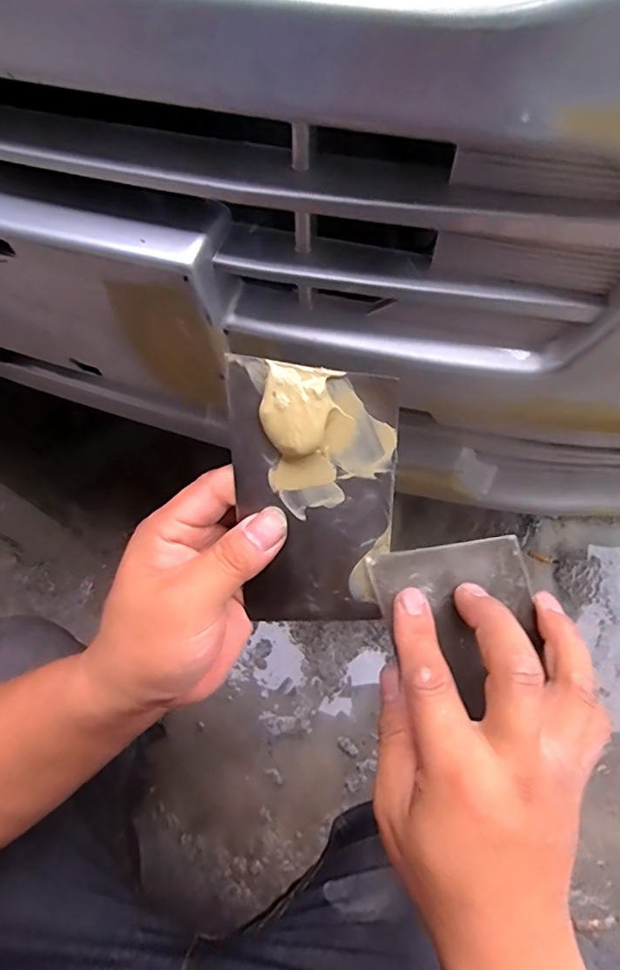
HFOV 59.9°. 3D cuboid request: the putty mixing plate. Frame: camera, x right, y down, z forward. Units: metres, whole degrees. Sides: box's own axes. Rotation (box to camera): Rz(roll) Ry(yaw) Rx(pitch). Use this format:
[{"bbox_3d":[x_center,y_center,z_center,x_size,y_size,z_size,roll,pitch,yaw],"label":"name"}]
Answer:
[{"bbox_3d":[0.002,0.011,0.252,0.072,0.133,0.013,0,26,1],"label":"putty mixing plate"}]

